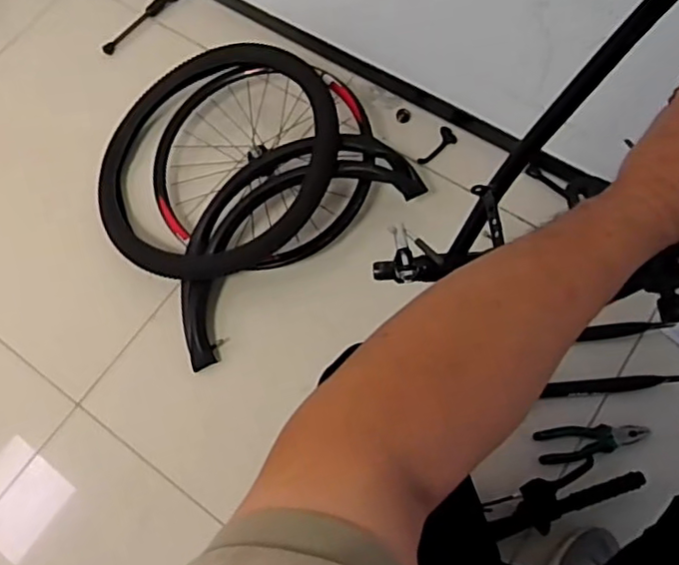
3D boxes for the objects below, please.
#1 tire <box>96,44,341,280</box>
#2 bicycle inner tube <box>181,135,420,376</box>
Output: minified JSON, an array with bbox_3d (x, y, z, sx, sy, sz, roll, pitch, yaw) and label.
[{"bbox_3d":[-0.256,-0.255,1.283,0.528,0.055,0.528,-5,73,17],"label":"tire"},{"bbox_3d":[-0.129,-0.113,1.220,0.572,0.110,0.264,-40,74,0],"label":"bicycle inner tube"}]

